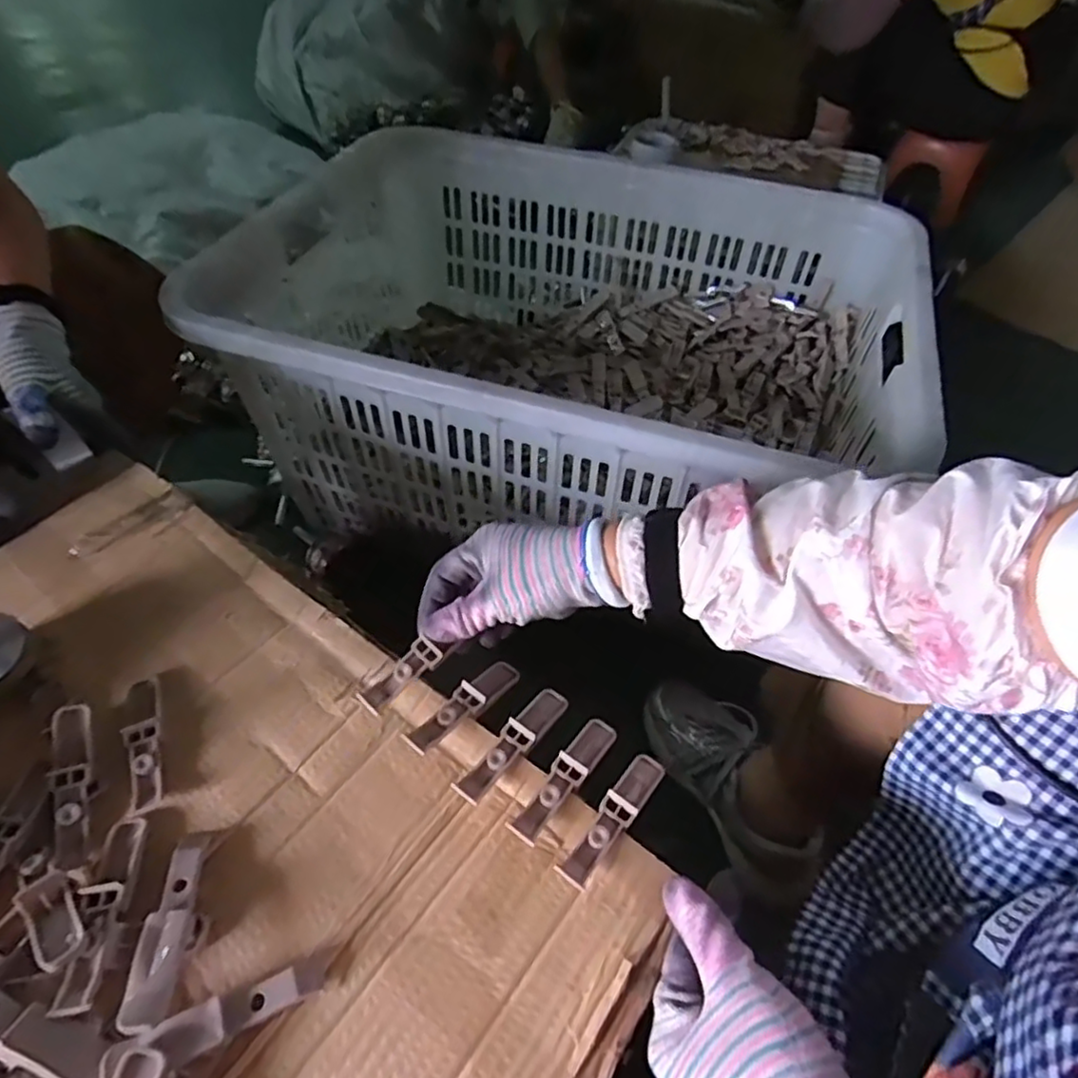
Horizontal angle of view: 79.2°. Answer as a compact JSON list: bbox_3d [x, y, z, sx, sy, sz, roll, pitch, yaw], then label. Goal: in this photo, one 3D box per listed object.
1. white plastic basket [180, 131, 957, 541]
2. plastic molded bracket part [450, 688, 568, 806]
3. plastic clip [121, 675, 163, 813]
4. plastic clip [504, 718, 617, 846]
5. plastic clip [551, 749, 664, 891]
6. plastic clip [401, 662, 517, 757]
[{"bbox_3d":[0.022,-0.248,0.876,0.815,0.312,0.555,16,52,11],"label":"white plastic basket"},{"bbox_3d":[-0.017,0.133,0.427,0.022,0.022,0.100,31,40,21],"label":"plastic molded bracket part"},{"bbox_3d":[-0.255,0.129,0.423,0.020,0.012,0.094,-16,53,-15],"label":"plastic clip"},{"bbox_3d":[0.017,0.151,0.414,0.021,0.021,0.098,30,40,21],"label":"plastic clip"},{"bbox_3d":[0.046,0.169,0.398,0.021,0.020,0.098,32,40,22],"label":"plastic clip"},{"bbox_3d":[-0.049,0.112,0.443,0.024,0.017,0.101,33,36,23],"label":"plastic clip"}]

